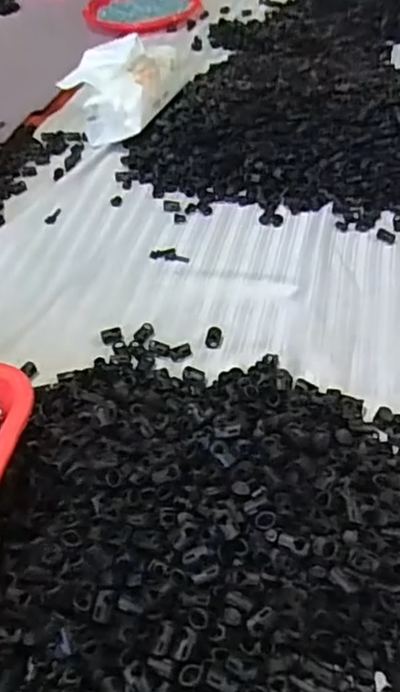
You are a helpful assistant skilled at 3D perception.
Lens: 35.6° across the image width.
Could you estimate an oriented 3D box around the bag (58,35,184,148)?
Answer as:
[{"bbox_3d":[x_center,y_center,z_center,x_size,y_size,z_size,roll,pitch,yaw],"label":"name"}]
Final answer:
[{"bbox_3d":[-0.101,-0.351,0.864,0.130,0.085,0.167,9,50,15],"label":"bag"}]

